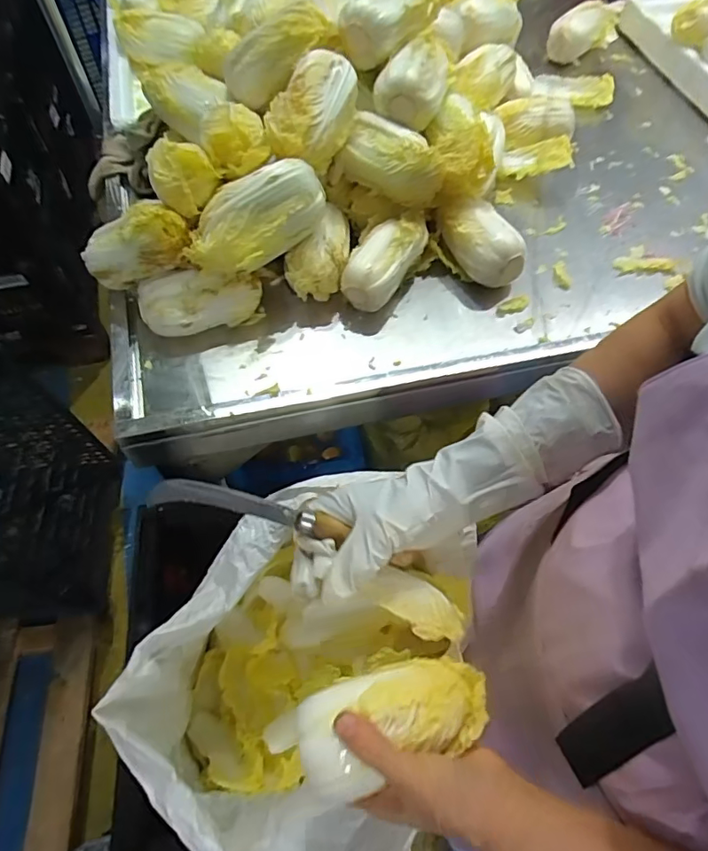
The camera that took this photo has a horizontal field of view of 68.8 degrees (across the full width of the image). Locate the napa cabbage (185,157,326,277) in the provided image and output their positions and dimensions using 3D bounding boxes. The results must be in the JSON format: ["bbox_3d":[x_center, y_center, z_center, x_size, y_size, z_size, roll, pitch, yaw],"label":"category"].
[{"bbox_3d":[-0.102,-0.219,0.544,0.156,0.073,0.065,-36,69,-20],"label":"napa cabbage"}]

